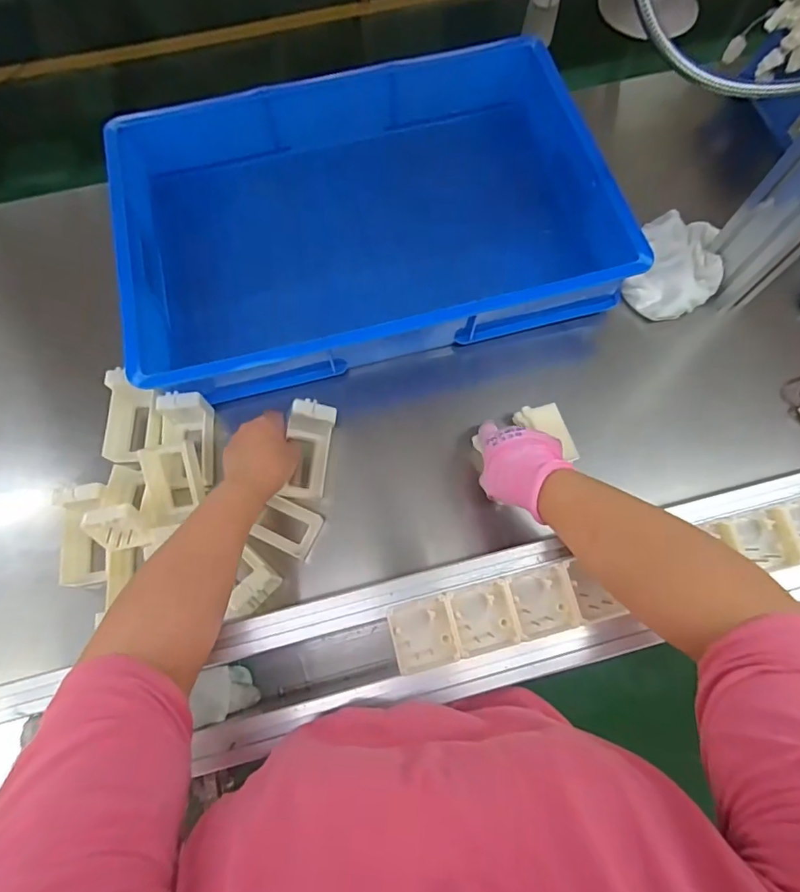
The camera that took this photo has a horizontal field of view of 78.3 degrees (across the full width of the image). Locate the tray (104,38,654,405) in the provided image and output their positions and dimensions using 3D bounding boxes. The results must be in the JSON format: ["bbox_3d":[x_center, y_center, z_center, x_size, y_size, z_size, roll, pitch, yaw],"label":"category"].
[{"bbox_3d":[-0.047,-0.307,0.665,0.604,0.114,0.416,-14,71,-4],"label":"tray"}]

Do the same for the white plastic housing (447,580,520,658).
[{"bbox_3d":[0.068,0.141,0.404,0.050,0.020,0.050,-14,71,-4],"label":"white plastic housing"}]

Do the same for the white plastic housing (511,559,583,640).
[{"bbox_3d":[0.119,0.129,0.408,0.052,0.019,0.050,-11,71,-4],"label":"white plastic housing"}]

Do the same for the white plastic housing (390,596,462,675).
[{"bbox_3d":[0.019,0.154,0.402,0.049,0.022,0.051,-13,71,-4],"label":"white plastic housing"}]

